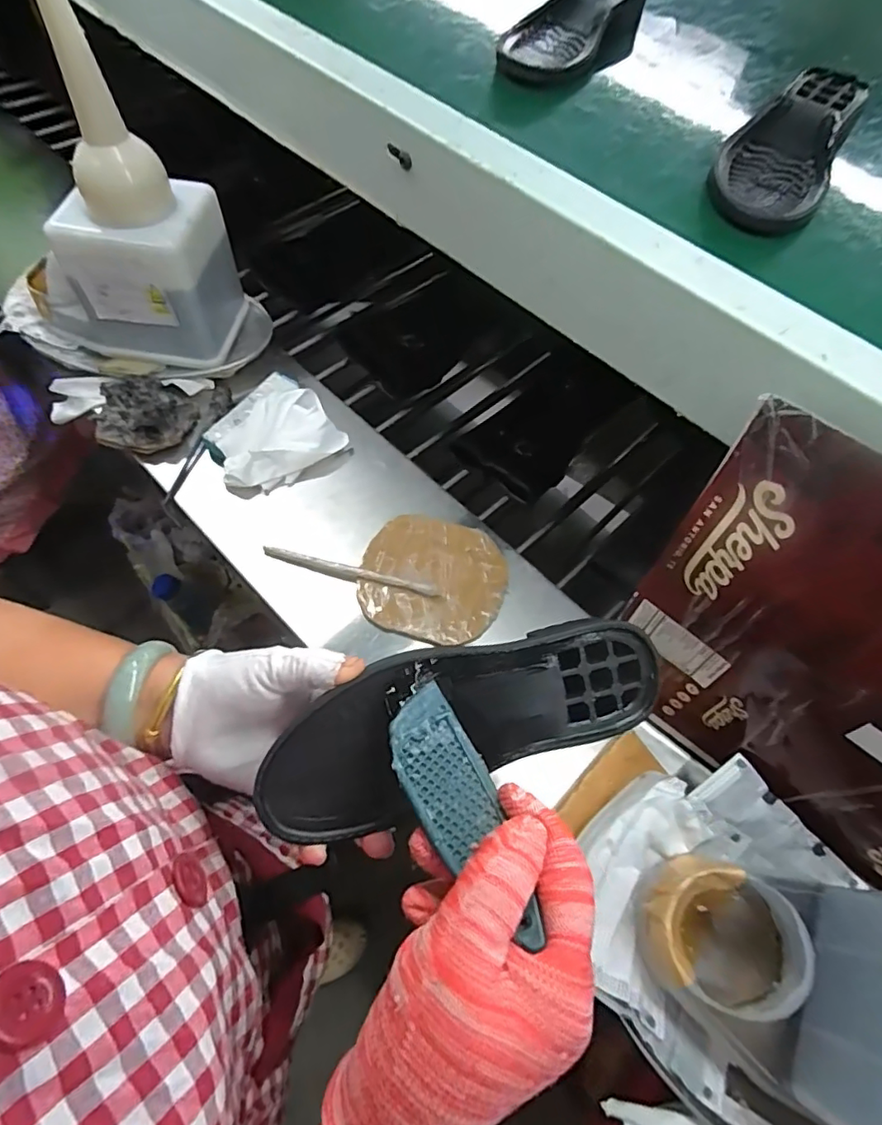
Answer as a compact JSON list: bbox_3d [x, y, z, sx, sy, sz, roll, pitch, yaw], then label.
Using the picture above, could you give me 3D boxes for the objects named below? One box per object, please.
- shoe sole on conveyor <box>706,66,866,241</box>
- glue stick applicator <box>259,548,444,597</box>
[{"bbox_3d":[0.261,-0.318,0.430,0.078,0.028,0.199,27,63,11],"label":"shoe sole on conveyor"},{"bbox_3d":[-0.095,0.010,0.609,0.195,0.013,0.013,14,62,4],"label":"glue stick applicator"}]

